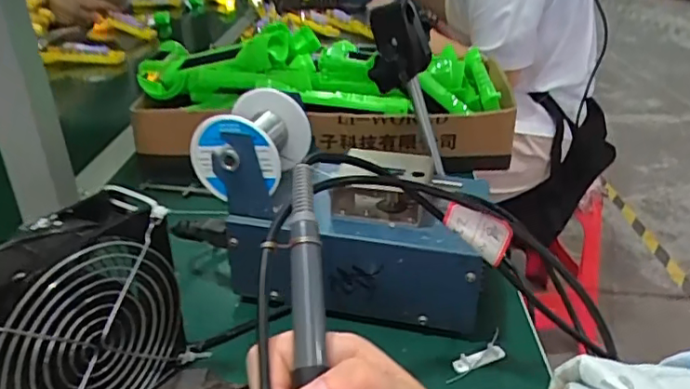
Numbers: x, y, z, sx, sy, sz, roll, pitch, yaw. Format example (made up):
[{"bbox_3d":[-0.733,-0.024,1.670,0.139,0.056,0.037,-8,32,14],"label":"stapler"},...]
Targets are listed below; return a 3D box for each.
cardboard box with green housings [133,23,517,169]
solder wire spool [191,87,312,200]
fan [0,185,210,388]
[{"bbox_3d":[-0.017,-0.126,0.696,0.412,0.099,0.208,2,28,2],"label":"cardboard box with green housings"},{"bbox_3d":[-0.065,-0.040,0.426,0.065,0.057,0.073,7,28,17],"label":"solder wire spool"},{"bbox_3d":[-0.147,0.077,0.314,0.048,0.122,0.124,15,31,26],"label":"fan"}]

